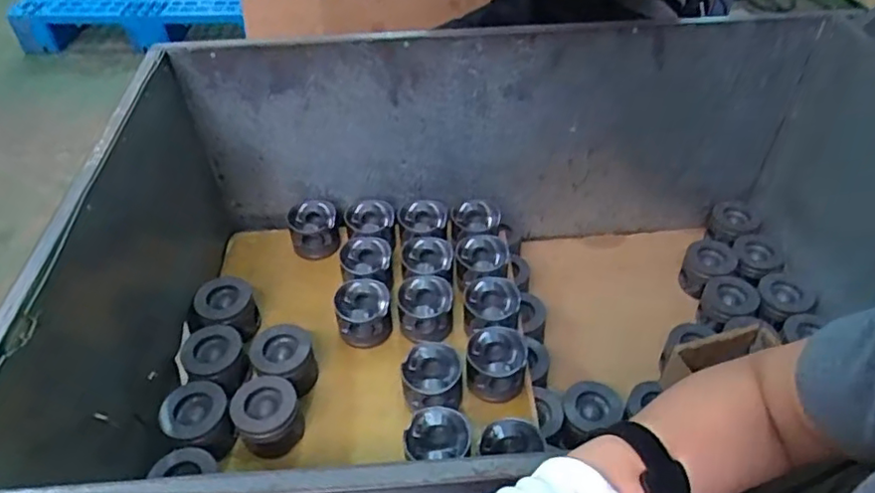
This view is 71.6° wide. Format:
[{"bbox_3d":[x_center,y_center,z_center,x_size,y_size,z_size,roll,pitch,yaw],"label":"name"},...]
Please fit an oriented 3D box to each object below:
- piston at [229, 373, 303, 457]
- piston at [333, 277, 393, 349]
[{"bbox_3d":[-0.243,0.239,0.867,0.087,0.076,0.097,-20,48,-18],"label":"piston"},{"bbox_3d":[-0.120,0.108,0.991,0.090,0.073,0.096,-7,45,-6],"label":"piston"}]

